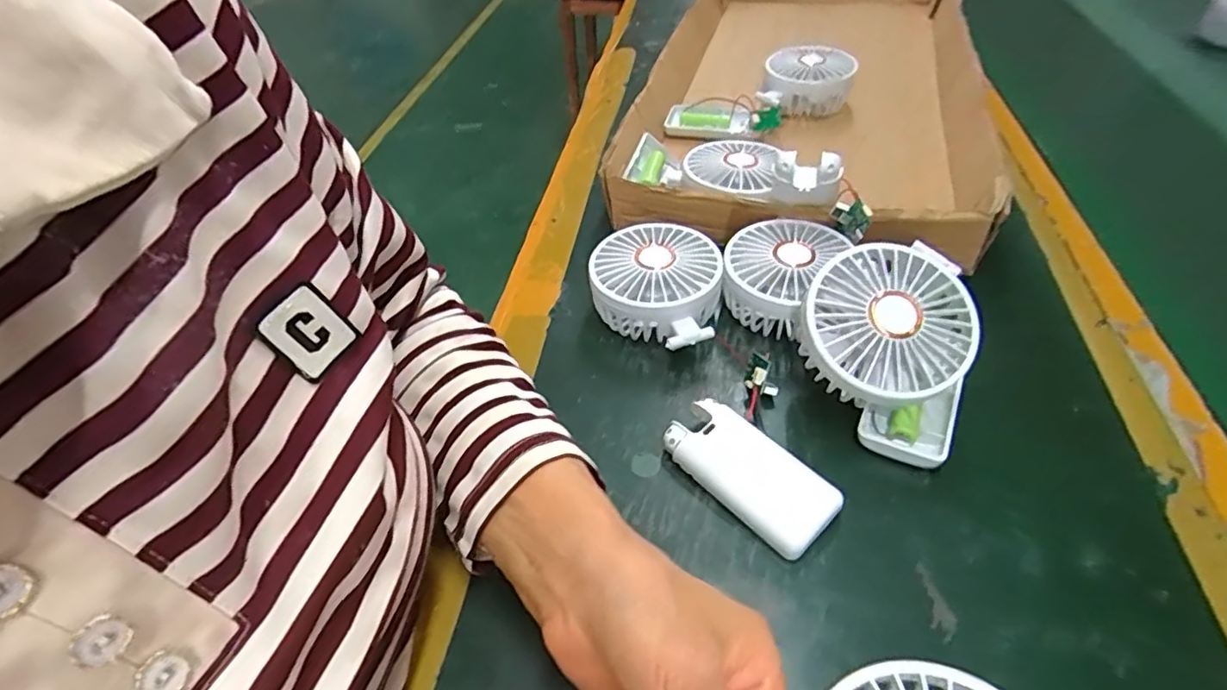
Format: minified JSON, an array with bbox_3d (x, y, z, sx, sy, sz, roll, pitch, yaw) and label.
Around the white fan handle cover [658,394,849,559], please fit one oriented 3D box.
[{"bbox_3d":[0.071,0.067,0.318,0.042,0.022,0.089,-34,51,-26],"label":"white fan handle cover"}]

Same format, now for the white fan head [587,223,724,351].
[{"bbox_3d":[0.028,-0.037,0.402,0.083,0.048,0.095,6,46,12],"label":"white fan head"}]

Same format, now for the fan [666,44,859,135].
[{"bbox_3d":[0.145,-0.239,0.587,0.186,0.049,0.091,-19,48,-16],"label":"fan"}]

